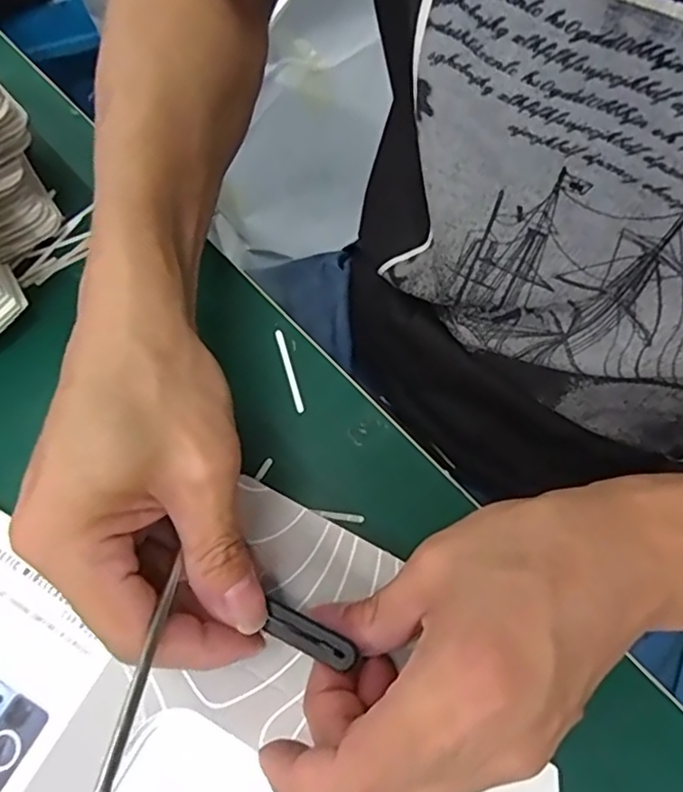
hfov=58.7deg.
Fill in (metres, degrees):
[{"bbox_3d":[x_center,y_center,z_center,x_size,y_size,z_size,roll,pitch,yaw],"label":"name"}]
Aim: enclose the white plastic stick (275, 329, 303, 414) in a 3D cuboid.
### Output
[{"bbox_3d":[-0.024,-0.013,0.281,0.004,0.004,0.045,-15,62,-5],"label":"white plastic stick"}]

